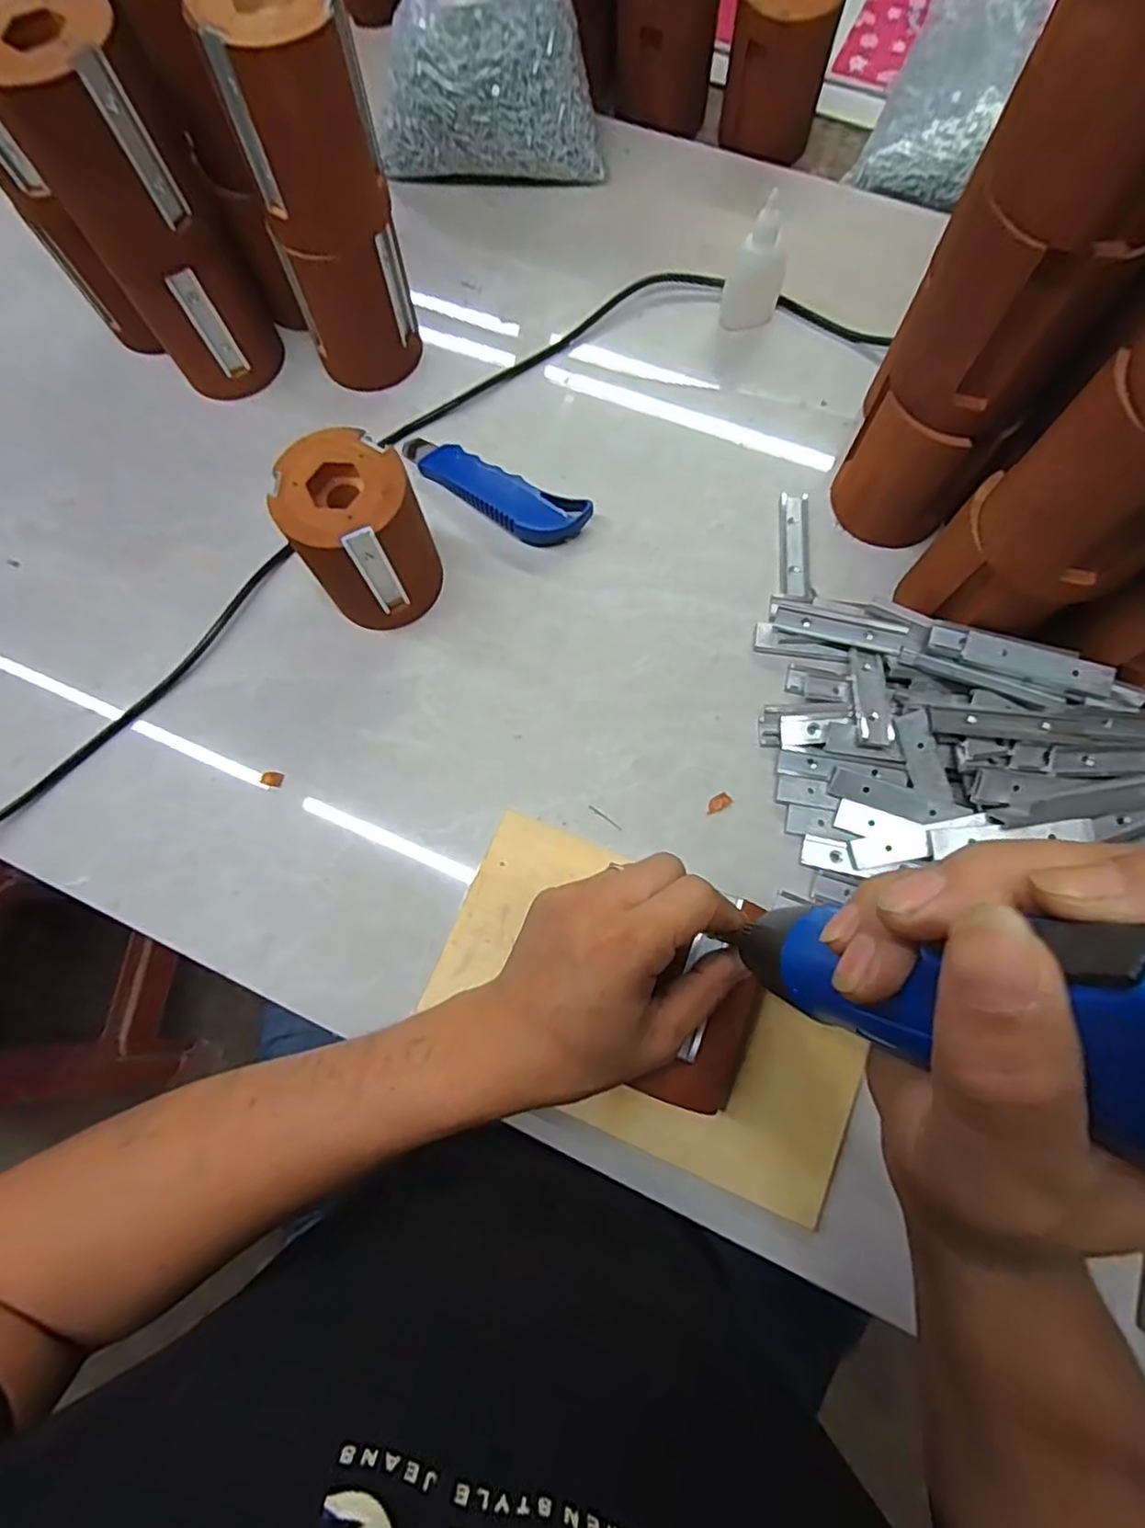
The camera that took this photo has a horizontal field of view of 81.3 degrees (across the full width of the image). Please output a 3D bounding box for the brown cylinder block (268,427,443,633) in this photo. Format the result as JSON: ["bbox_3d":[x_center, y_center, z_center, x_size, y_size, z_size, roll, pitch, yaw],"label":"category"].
[{"bbox_3d":[-0.132,-0.143,0.423,0.080,0.102,0.079,-33,77,-7],"label":"brown cylinder block"}]

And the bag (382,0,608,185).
[{"bbox_3d":[-0.059,-0.571,0.493,0.160,0.187,0.139,3,75,3],"label":"bag"}]

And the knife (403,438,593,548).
[{"bbox_3d":[-0.060,-0.196,0.475,0.147,0.024,0.039,28,78,9],"label":"knife"}]

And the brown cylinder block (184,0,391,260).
[{"bbox_3d":[-0.156,-0.370,0.380,0.078,0.100,0.073,-12,76,0],"label":"brown cylinder block"}]

